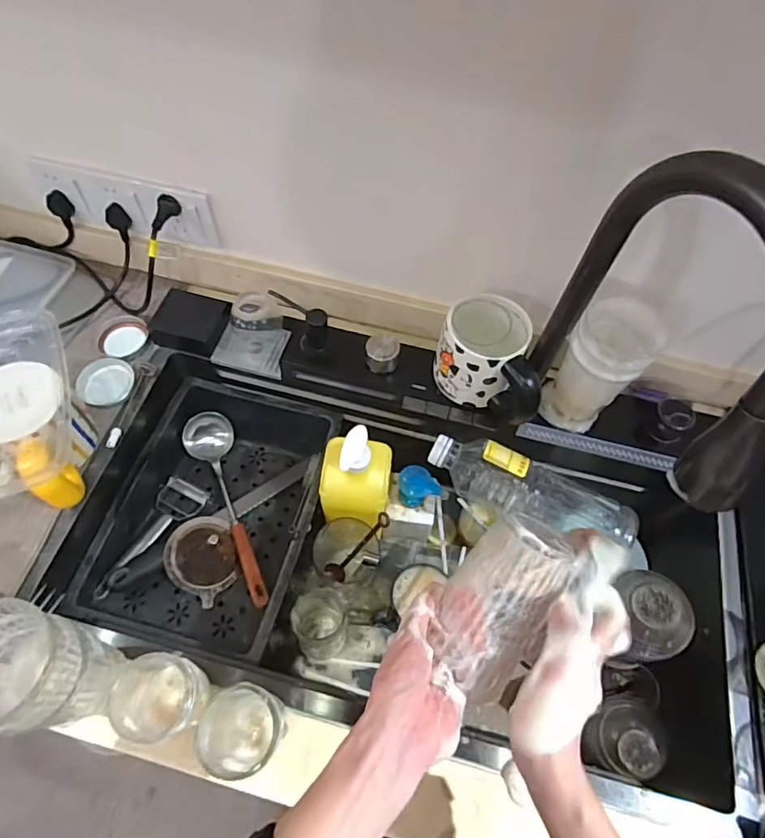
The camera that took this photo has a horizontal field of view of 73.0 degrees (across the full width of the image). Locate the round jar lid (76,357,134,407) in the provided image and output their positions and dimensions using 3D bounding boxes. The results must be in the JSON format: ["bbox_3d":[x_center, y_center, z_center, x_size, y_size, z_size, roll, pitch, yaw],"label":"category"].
[{"bbox_3d":[-0.356,-0.049,0.663,0.068,0.012,0.067,1,61,-3],"label":"round jar lid"}]

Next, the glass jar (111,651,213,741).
[{"bbox_3d":[-0.192,0.246,0.455,0.065,0.086,0.062,1,61,-3],"label":"glass jar"}]

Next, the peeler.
[{"bbox_3d":[-0.292,0.155,0.668,0.067,0.050,0.173,18,61,6],"label":"peeler"}]

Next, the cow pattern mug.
[{"bbox_3d":[0.136,-0.072,0.614,0.138,0.095,0.103,31,64,14],"label":"cow pattern mug"}]

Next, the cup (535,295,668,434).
[{"bbox_3d":[0.240,-0.055,0.585,0.072,0.146,0.074,1,61,-3],"label":"cup"}]

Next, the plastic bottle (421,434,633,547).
[{"bbox_3d":[0.180,0.092,0.643,0.256,0.073,0.067,22,62,9],"label":"plastic bottle"}]

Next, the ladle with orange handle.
[{"bbox_3d":[-0.198,0.115,0.706,0.070,0.061,0.294,-24,65,-16],"label":"ladle with orange handle"}]

